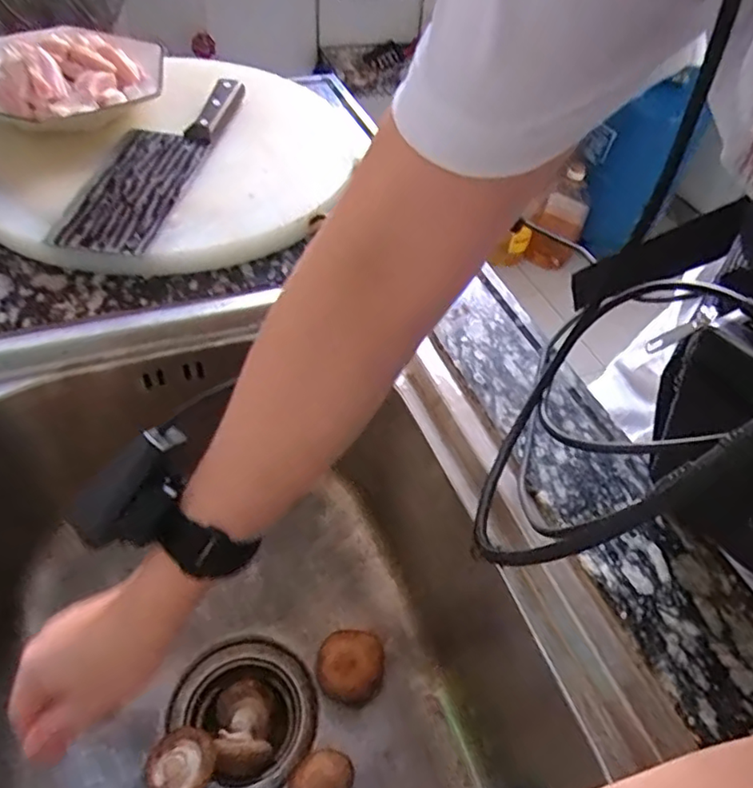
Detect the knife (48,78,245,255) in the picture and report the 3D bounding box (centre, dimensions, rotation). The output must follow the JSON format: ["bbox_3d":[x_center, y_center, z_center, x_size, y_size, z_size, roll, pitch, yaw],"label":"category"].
[{"bbox_3d":[-0.199,-0.221,0.536,0.077,0.012,0.283,11,52,-2],"label":"knife"}]

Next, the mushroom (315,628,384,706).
[{"bbox_3d":[-0.022,0.213,0.460,0.048,0.024,0.048,6,49,-1],"label":"mushroom"}]

